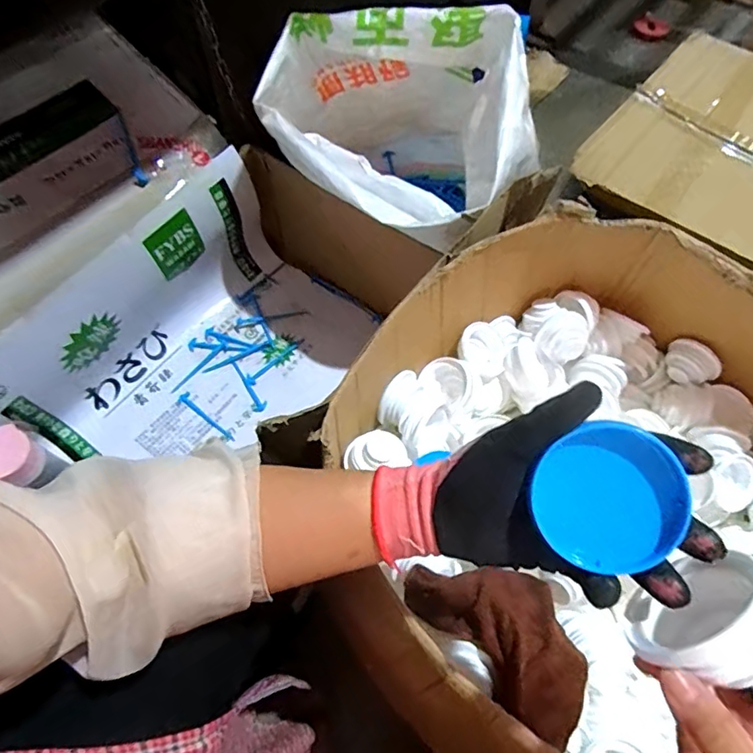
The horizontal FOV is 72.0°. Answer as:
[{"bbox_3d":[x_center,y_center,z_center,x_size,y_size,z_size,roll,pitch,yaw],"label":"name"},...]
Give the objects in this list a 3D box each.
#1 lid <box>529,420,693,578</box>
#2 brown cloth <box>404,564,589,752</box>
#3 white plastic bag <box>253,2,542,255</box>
[{"bbox_3d":[0.130,0.067,0.293,0.072,0.027,0.072,-1,88,14],"label":"lid"},{"bbox_3d":[0.123,0.240,0.494,0.107,0.051,0.188,-38,68,-19],"label":"brown cloth"},{"bbox_3d":[0.049,-0.362,0.849,0.391,0.358,0.365,32,66,15],"label":"white plastic bag"}]

